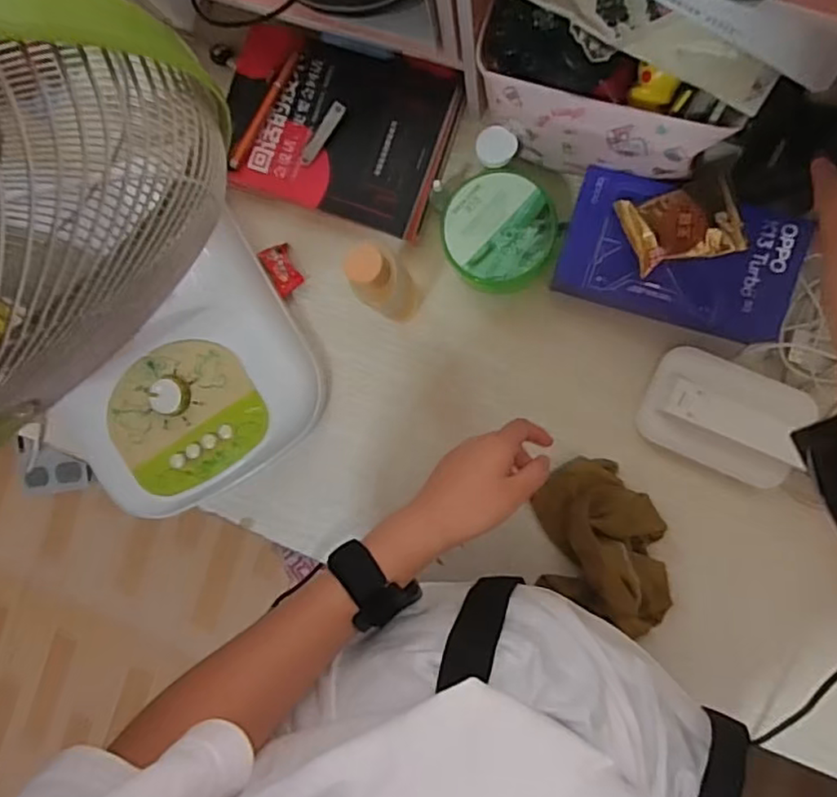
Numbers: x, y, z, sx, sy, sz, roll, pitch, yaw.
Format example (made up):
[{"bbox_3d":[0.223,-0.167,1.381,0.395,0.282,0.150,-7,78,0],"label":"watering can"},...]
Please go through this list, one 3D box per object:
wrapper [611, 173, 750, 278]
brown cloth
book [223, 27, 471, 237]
[{"bbox_3d":[0.211,-0.137,0.503,0.089,0.017,0.061,-15,88,8],"label":"wrapper"},{"bbox_3d":[0.163,0.131,0.552,0.107,0.052,0.149,-2,90,8],"label":"brown cloth"},{"bbox_3d":[-0.079,-0.247,0.579,0.205,0.030,0.145,21,93,7],"label":"book"}]

